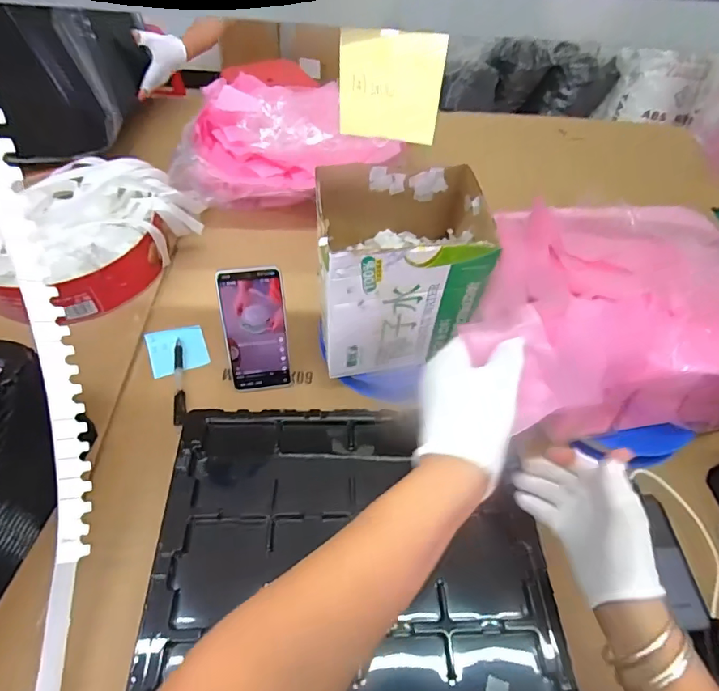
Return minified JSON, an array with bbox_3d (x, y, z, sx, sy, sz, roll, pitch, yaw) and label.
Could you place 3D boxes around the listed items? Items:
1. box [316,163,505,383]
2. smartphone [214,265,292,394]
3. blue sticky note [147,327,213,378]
[{"bbox_3d":[0.042,-0.090,0.575,0.185,0.190,0.164,-2,54,-6],"label":"box"},{"bbox_3d":[-0.131,-0.019,0.600,0.078,0.163,0.011,-7,26,-10],"label":"smartphone"},{"bbox_3d":[-0.258,0.003,0.666,0.076,0.007,0.073,-17,57,-16],"label":"blue sticky note"}]

